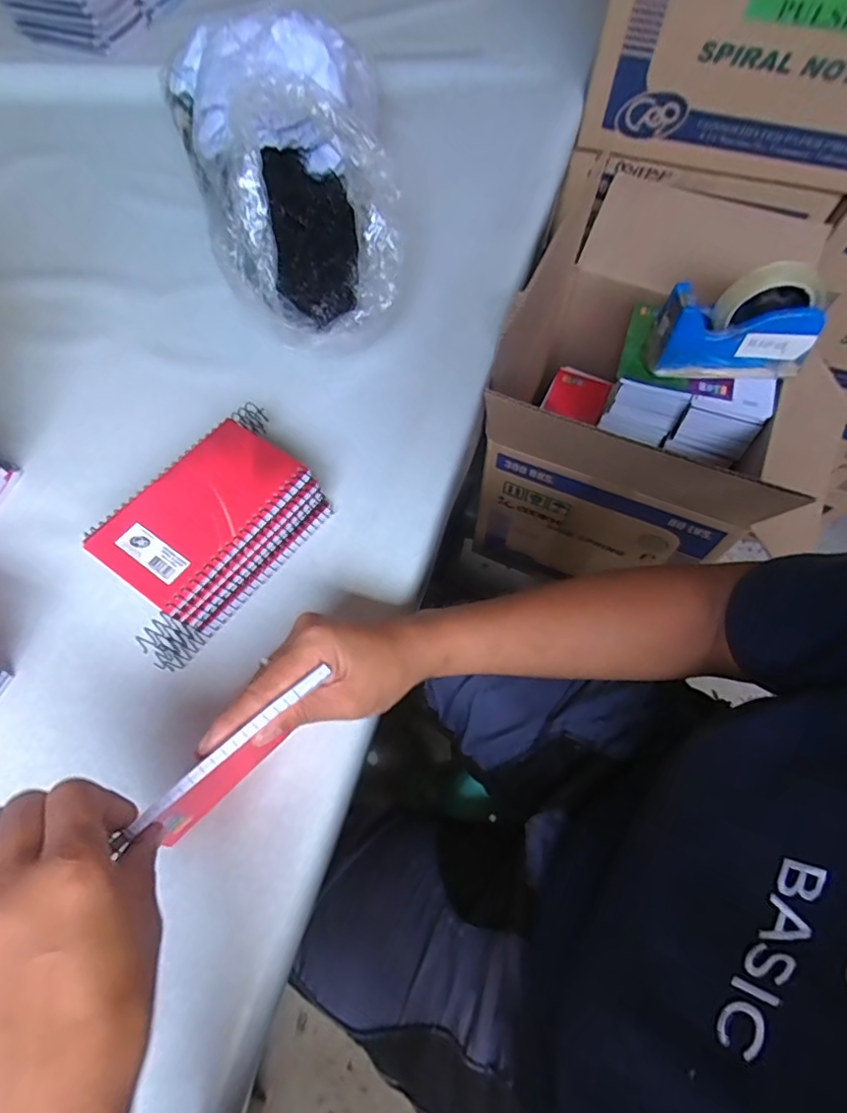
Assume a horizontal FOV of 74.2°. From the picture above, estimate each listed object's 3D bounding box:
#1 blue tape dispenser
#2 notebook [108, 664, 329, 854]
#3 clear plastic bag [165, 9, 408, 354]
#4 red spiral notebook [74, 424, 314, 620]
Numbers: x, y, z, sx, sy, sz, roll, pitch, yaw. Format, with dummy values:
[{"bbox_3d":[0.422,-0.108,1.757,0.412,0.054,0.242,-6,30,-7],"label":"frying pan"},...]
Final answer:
[{"bbox_3d":[0.336,-0.246,0.595,0.161,0.109,0.049,9,64,3],"label":"blue tape dispenser"},{"bbox_3d":[-0.102,0.110,0.309,0.120,0.078,0.011,-40,71,-18],"label":"notebook"},{"bbox_3d":[-0.111,-0.349,0.502,0.179,0.146,0.347,-14,65,-8],"label":"clear plastic bag"},{"bbox_3d":[-0.149,-0.033,0.373,0.086,0.009,0.129,34,68,14],"label":"red spiral notebook"}]

